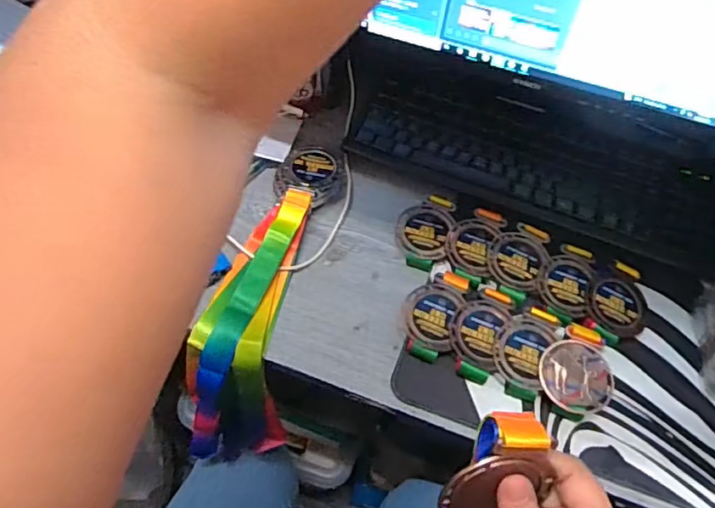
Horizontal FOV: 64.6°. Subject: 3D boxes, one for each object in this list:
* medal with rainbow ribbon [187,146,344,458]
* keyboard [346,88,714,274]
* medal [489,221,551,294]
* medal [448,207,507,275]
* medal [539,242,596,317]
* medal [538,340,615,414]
[{"bbox_3d":[-0.101,0.057,0.589,0.088,0.147,0.356,18,92,8],"label":"medal with rainbow ribbon"},{"bbox_3d":[0.212,-0.098,0.631,0.437,0.018,0.139,17,56,8],"label":"keyboard"},{"bbox_3d":[0.164,0.002,0.573,0.054,0.004,0.076,24,67,13],"label":"medal"},{"bbox_3d":[0.121,-0.014,0.581,0.051,0.004,0.073,17,66,9],"label":"medal"},{"bbox_3d":[0.209,0.022,0.560,0.051,0.007,0.078,16,56,7],"label":"medal"},{"bbox_3d":[0.195,0.109,0.507,0.064,0.010,0.064,1,69,-1],"label":"medal"}]

